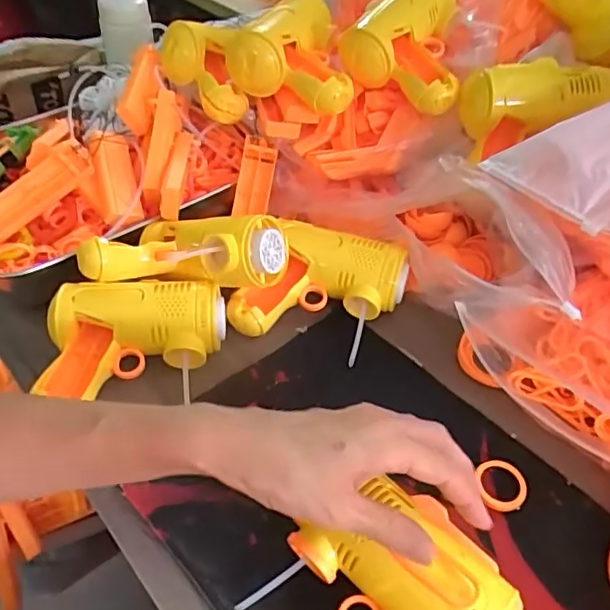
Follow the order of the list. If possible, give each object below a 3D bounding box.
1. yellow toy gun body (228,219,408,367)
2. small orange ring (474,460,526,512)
[{"bbox_3d":[0.014,-0.014,0.481,0.129,0.051,0.100,14,47,11],"label":"yellow toy gun body"},{"bbox_3d":[0.135,0.123,0.387,0.029,0.006,0.034,0,46,-2],"label":"small orange ring"}]

